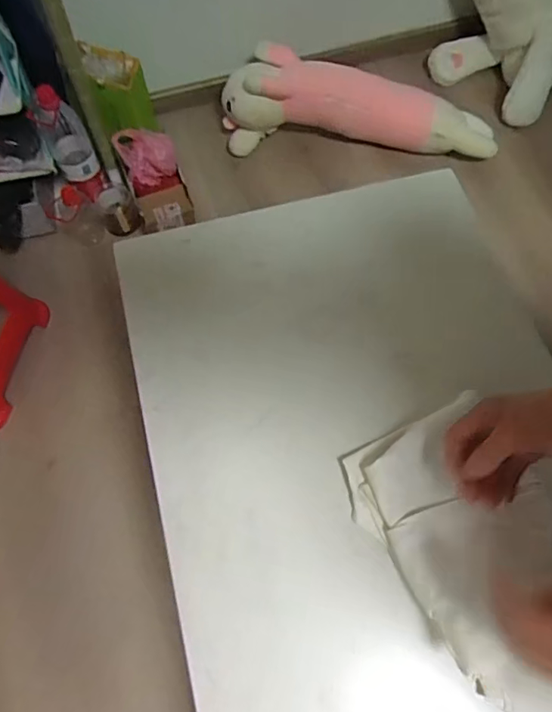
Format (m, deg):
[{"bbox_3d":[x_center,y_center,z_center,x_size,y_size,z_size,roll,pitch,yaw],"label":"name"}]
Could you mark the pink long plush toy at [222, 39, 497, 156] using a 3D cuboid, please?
[{"bbox_3d":[0.218,-0.620,1.251,0.674,0.215,0.144,1,67,1],"label":"pink long plush toy"}]

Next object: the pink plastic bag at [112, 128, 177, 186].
[{"bbox_3d":[-0.285,-0.436,1.112,0.122,0.120,0.093,-14,68,-6],"label":"pink plastic bag"}]

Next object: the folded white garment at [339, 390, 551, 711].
[{"bbox_3d":[0.191,0.178,0.504,0.161,0.050,0.249,-24,68,-13],"label":"folded white garment"}]

